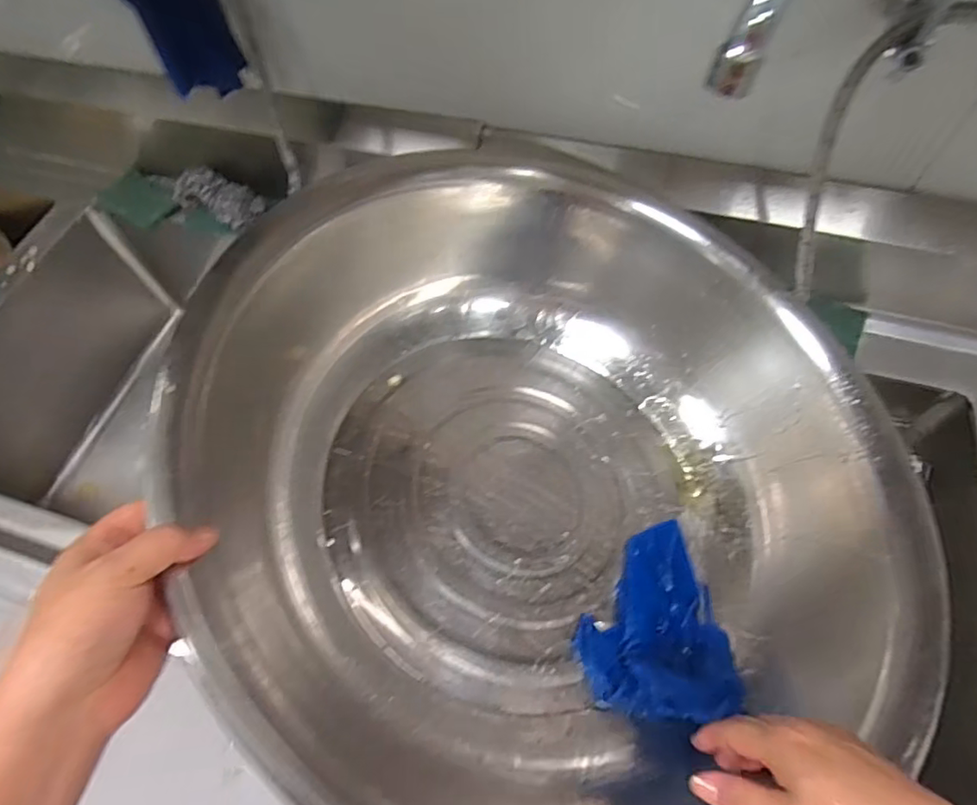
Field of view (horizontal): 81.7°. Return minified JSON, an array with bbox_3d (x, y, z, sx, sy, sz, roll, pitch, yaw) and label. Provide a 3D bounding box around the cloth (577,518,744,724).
[{"bbox_3d":[0.148,0.192,0.516,0.135,0.087,0.167,-6,62,1],"label":"cloth"}]

